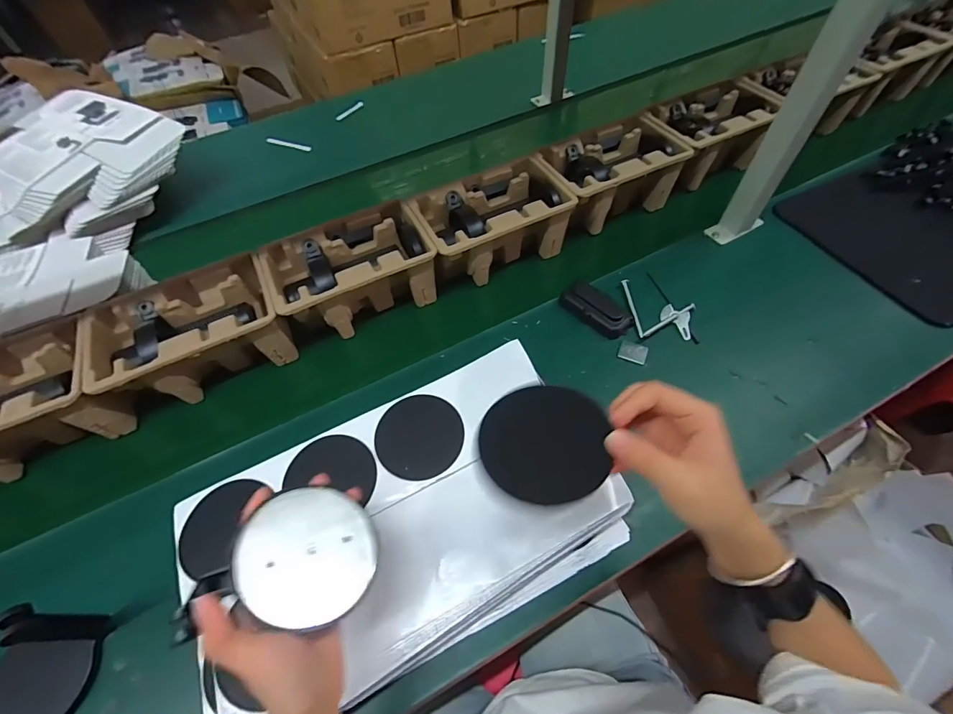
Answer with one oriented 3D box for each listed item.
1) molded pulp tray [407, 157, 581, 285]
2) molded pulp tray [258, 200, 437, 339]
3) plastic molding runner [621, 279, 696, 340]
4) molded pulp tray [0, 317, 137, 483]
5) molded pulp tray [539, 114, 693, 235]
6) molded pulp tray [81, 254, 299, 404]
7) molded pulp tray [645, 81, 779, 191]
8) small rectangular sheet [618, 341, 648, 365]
[{"bbox_3d":[0.022,-0.214,0.657,0.219,0.100,0.148,-22,58,-12],"label":"molded pulp tray"},{"bbox_3d":[-0.182,-0.126,0.615,0.228,0.096,0.144,-25,58,-13],"label":"molded pulp tray"},{"bbox_3d":[0.272,-0.075,0.604,0.091,0.024,0.102,0,56,3],"label":"plastic molding runner"},{"bbox_3d":[-0.580,0.068,0.511,0.218,0.103,0.152,-27,59,-14],"label":"molded pulp tray"},{"bbox_3d":[0.226,-0.308,0.708,0.225,0.103,0.146,-28,59,-15],"label":"molded pulp tray"},{"bbox_3d":[-0.382,-0.029,0.565,0.229,0.097,0.140,-25,58,-13],"label":"molded pulp tray"},{"bbox_3d":[0.426,-0.411,0.765,0.229,0.098,0.143,-25,58,-13],"label":"molded pulp tray"},{"bbox_3d":[0.220,-0.006,0.573,0.038,0.009,0.028,22,60,17],"label":"small rectangular sheet"}]

